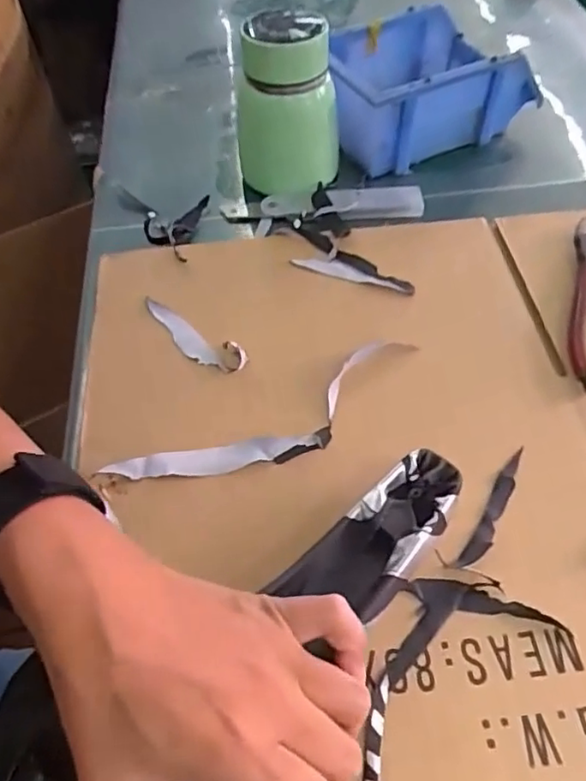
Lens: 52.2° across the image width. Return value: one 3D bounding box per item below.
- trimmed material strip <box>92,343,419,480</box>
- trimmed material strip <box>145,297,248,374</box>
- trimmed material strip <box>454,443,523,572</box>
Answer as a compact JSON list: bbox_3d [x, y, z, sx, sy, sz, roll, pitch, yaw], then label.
[{"bbox_3d":[-0.011,0.022,0.350,0.192,0.007,0.044,-24,58,-13],"label":"trimmed material strip"},{"bbox_3d":[-0.069,-0.035,0.393,0.089,0.007,0.023,30,62,21],"label":"trimmed material strip"},{"bbox_3d":[0.108,0.062,0.318,0.011,0.004,0.078,27,61,20],"label":"trimmed material strip"}]

